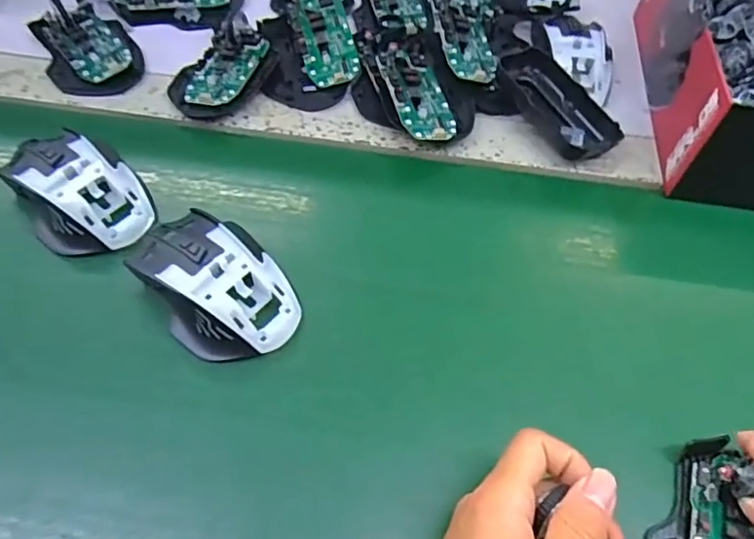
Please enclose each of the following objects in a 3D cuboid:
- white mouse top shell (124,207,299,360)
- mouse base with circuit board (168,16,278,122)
[{"bbox_3d":[-0.101,0.006,0.353,0.107,0.035,0.069,41,64,20],"label":"white mouse top shell"},{"bbox_3d":[-0.129,-0.168,0.473,0.069,0.025,0.097,29,61,15],"label":"mouse base with circuit board"}]

